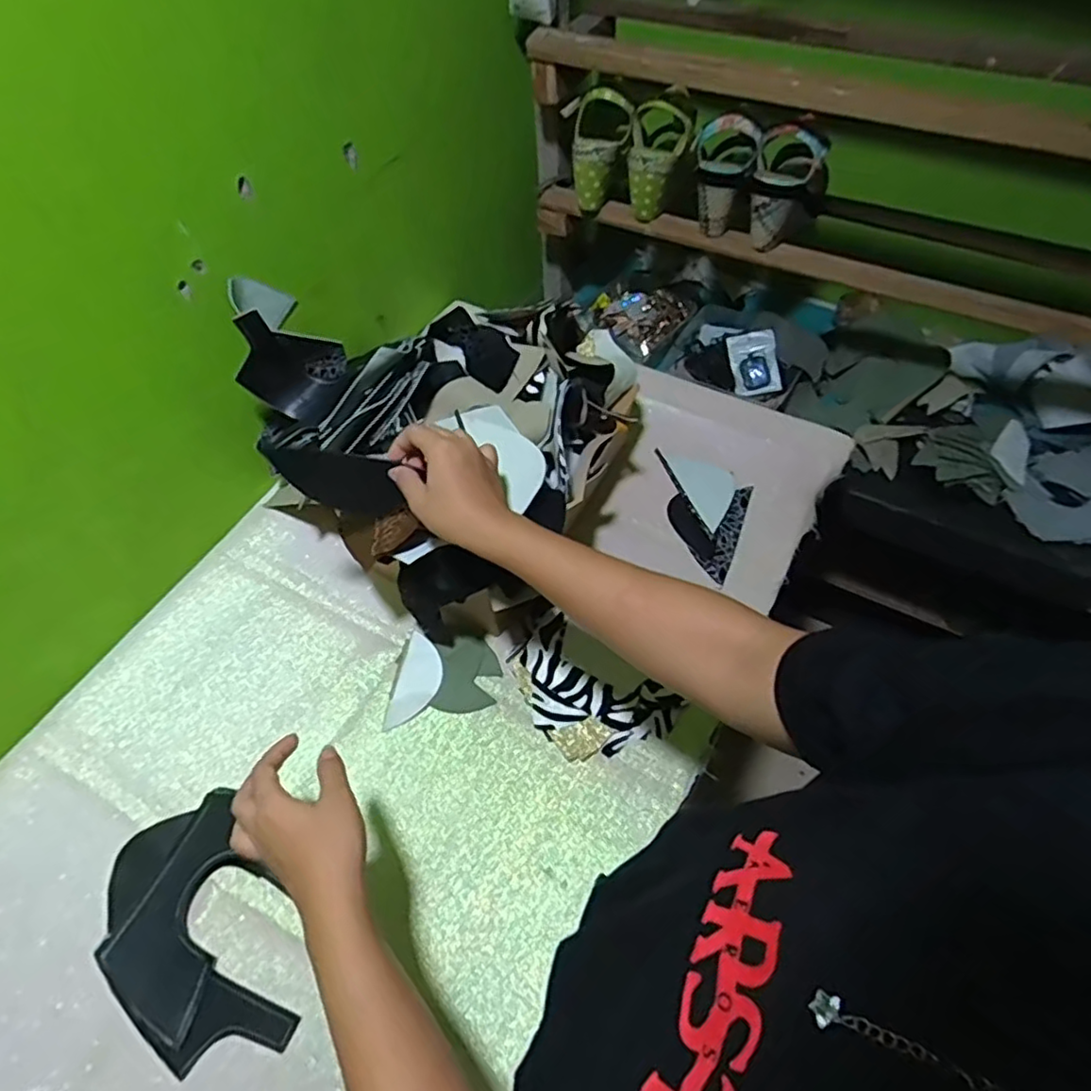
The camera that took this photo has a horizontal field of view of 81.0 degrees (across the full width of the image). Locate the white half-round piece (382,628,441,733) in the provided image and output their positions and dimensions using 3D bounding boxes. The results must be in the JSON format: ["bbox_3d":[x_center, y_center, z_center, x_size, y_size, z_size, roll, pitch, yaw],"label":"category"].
[{"bbox_3d":[-0.133,0.143,0.670,0.046,0.014,0.102,9,57,7],"label":"white half-round piece"}]

